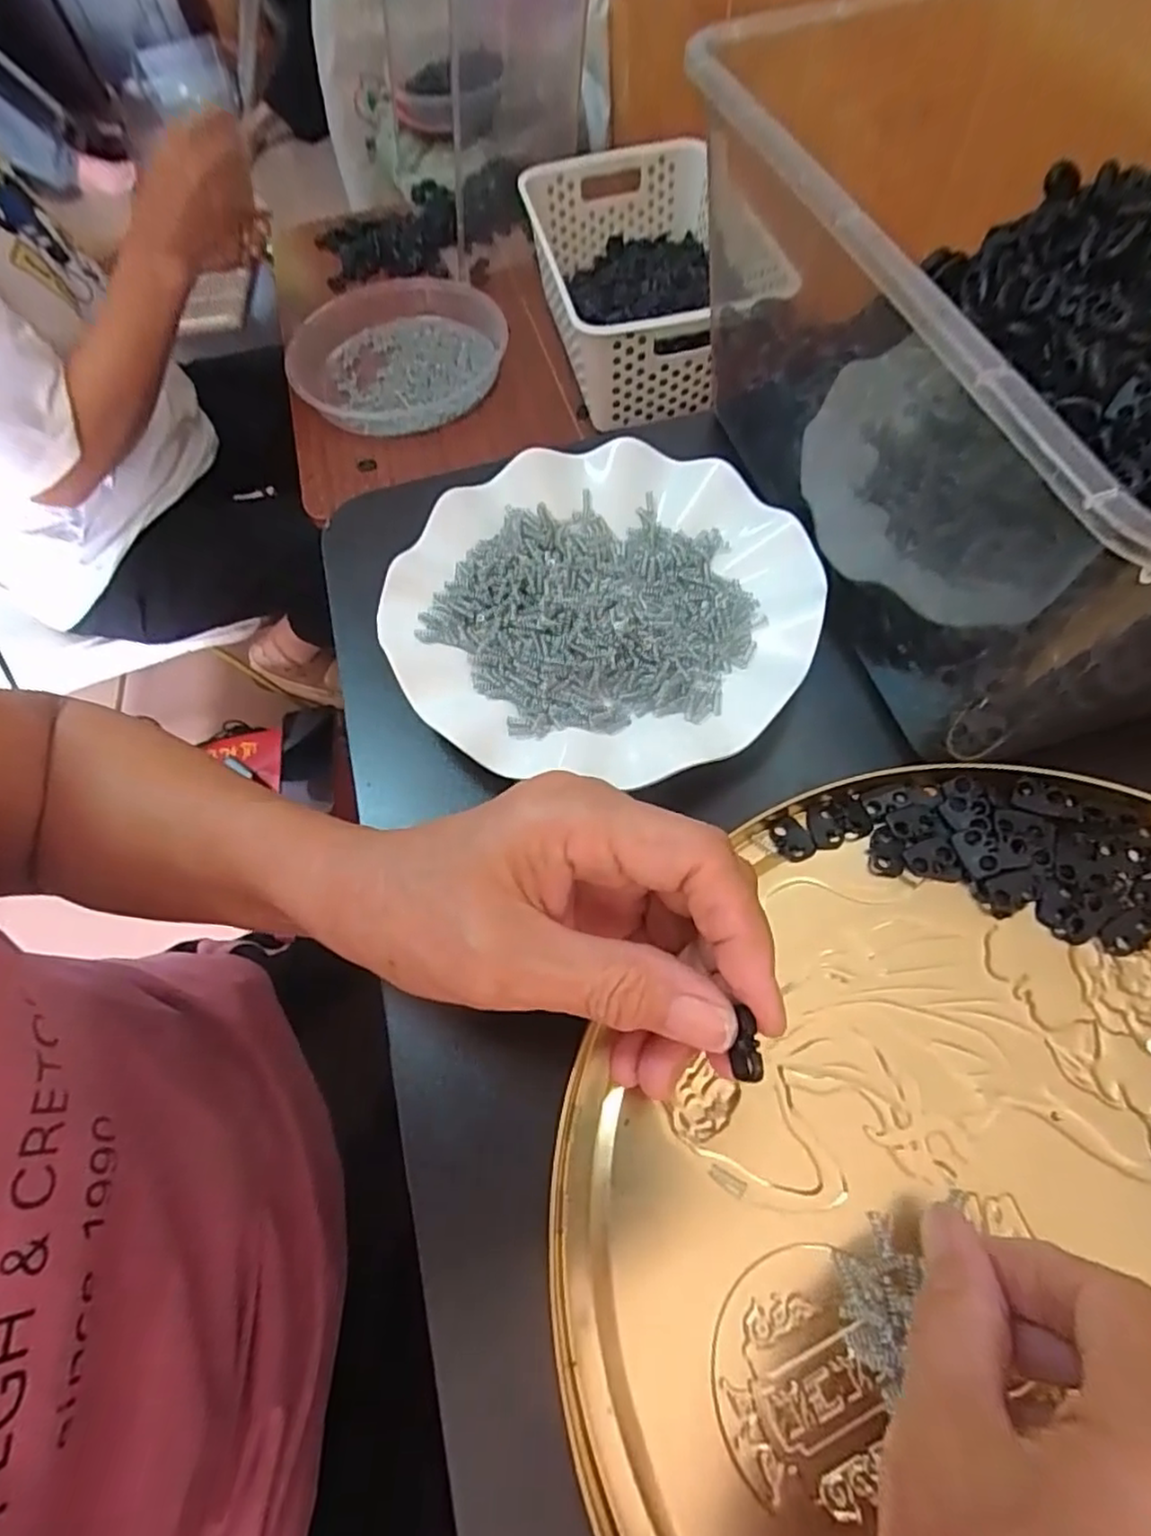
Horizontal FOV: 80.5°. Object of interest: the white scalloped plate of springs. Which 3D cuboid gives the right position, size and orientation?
[{"bbox_3d":[0.010,-0.079,0.306,0.181,0.019,0.177,-2,63,4],"label":"white scalloped plate of springs"}]

